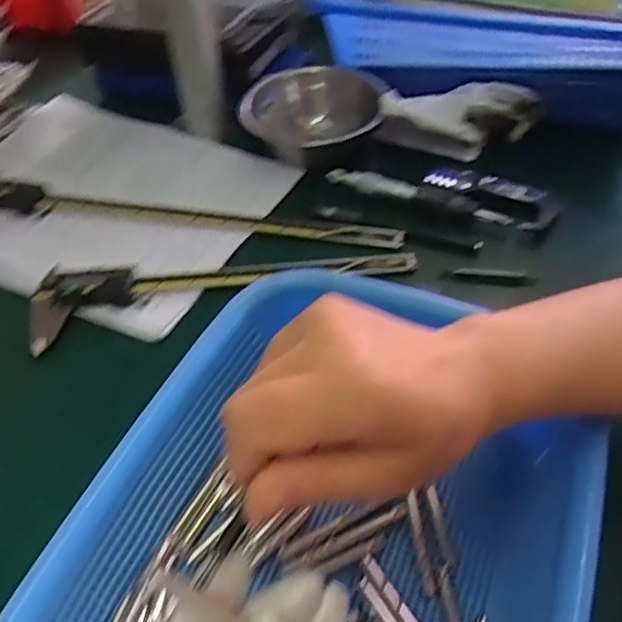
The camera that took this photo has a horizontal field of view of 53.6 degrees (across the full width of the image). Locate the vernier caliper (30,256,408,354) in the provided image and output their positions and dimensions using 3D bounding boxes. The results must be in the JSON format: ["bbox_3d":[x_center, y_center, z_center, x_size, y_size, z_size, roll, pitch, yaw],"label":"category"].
[{"bbox_3d":[-0.066,-0.028,0.477,0.289,0.016,0.068,-10,47,-6],"label":"vernier caliper"}]

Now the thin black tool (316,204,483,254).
[{"bbox_3d":[0.071,-0.071,0.519,0.144,0.004,0.018,16,50,17],"label":"thin black tool"}]

